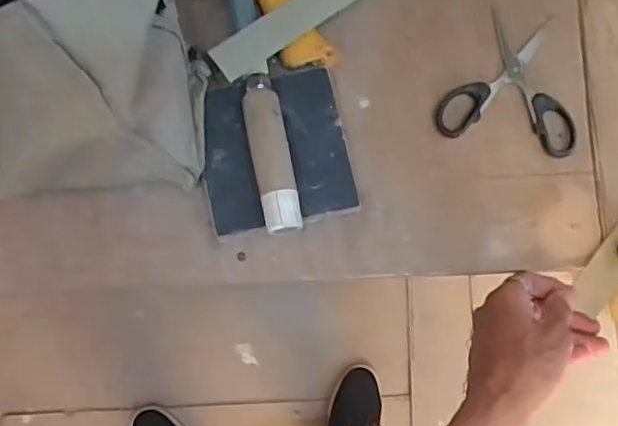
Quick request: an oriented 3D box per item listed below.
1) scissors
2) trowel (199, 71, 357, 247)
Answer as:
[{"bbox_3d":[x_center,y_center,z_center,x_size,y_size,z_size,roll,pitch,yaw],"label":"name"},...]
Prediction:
[{"bbox_3d":[0.167,-0.111,0.492,0.113,0.006,0.115,10,84,0],"label":"scissors"},{"bbox_3d":[-0.026,-0.047,0.452,0.112,0.047,0.120,-11,84,-2],"label":"trowel"}]

